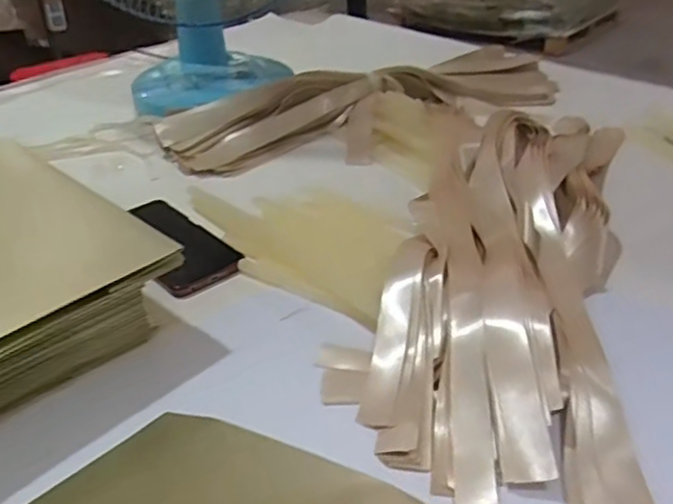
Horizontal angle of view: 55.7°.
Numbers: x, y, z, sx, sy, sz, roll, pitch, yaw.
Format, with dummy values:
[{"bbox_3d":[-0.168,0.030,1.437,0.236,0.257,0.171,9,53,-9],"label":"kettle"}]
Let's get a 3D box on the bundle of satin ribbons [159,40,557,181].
[{"bbox_3d":[0.065,-0.224,0.883,0.602,0.052,0.179,-20,38,-26],"label":"bundle of satin ribbons"}]

